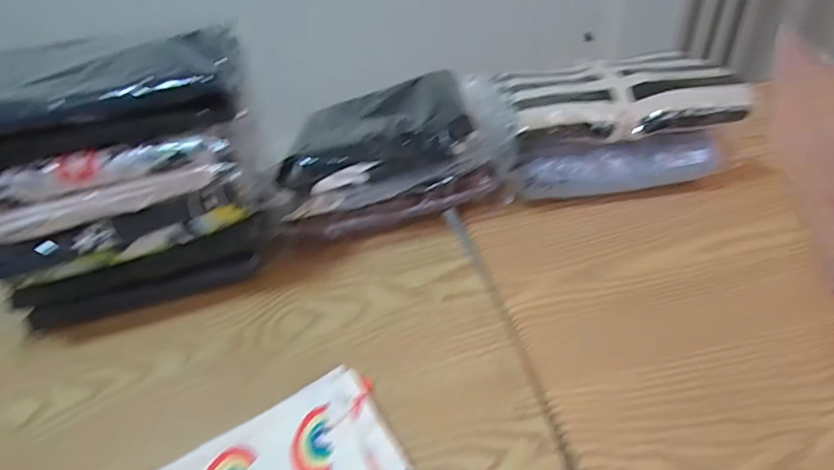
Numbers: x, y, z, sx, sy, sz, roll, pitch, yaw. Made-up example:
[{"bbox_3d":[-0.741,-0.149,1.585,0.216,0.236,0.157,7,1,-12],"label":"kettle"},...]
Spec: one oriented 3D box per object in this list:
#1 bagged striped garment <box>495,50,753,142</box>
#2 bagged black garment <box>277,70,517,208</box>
[{"bbox_3d":[0.221,-0.156,0.537,0.240,0.046,0.135,-9,41,-1],"label":"bagged striped garment"},{"bbox_3d":[-0.024,-0.118,0.552,0.238,0.070,0.154,-9,41,-1],"label":"bagged black garment"}]

